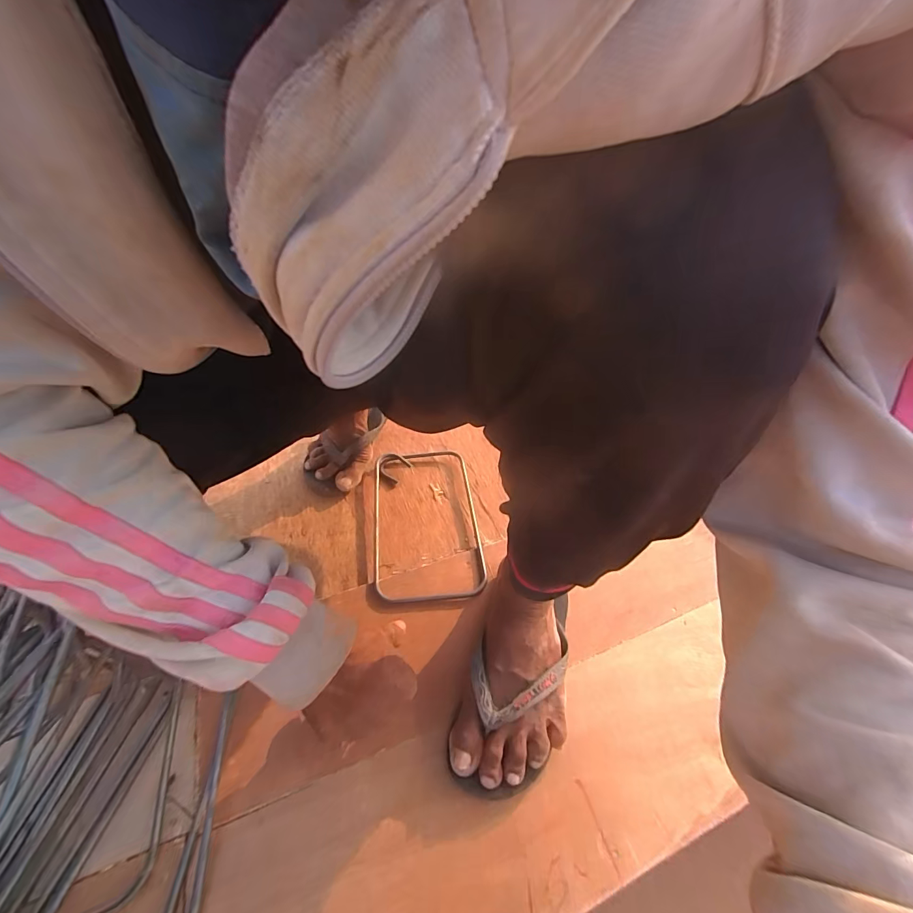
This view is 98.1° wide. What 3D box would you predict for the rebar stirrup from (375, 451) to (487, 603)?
[{"bbox_3d":[-0.045,0.080,0.574,0.143,0.012,0.268,-3,46,-8],"label":"rebar stirrup"}]

